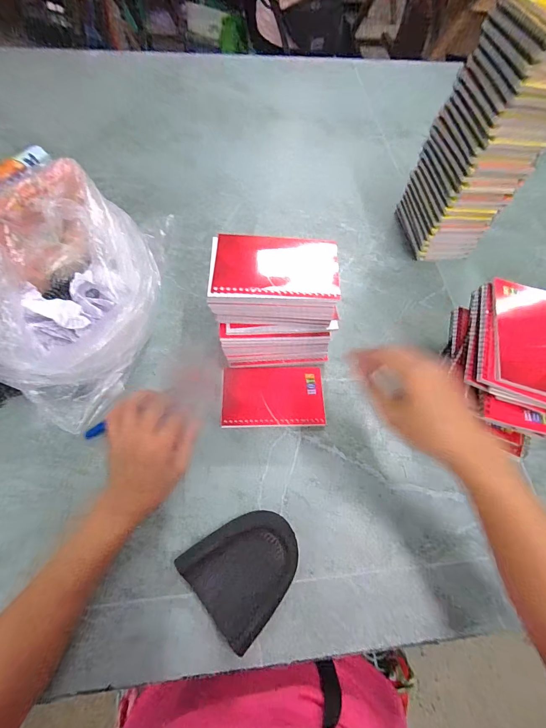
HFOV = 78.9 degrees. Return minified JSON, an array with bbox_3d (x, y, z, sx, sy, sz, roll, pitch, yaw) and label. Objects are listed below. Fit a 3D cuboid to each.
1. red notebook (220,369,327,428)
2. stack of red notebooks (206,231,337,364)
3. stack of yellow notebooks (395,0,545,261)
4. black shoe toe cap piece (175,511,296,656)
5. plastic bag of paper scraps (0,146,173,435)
[{"bbox_3d":[0.001,0.042,0.427,0.128,0.008,0.079,-1,63,-4],"label":"red notebook"},{"bbox_3d":[0.003,-0.067,0.406,0.143,0.145,0.095,-1,63,-4],"label":"stack of red notebooks"},{"bbox_3d":[0.287,-0.294,0.470,0.102,0.286,0.137,-2,63,-4],"label":"stack of yellow notebooks"},{"bbox_3d":[-0.026,0.203,0.340,0.104,0.028,0.096,-38,71,-20],"label":"black shoe toe cap piece"},{"bbox_3d":[-0.266,-0.105,0.431,0.234,0.127,0.355,-2,63,-5],"label":"plastic bag of paper scraps"}]

